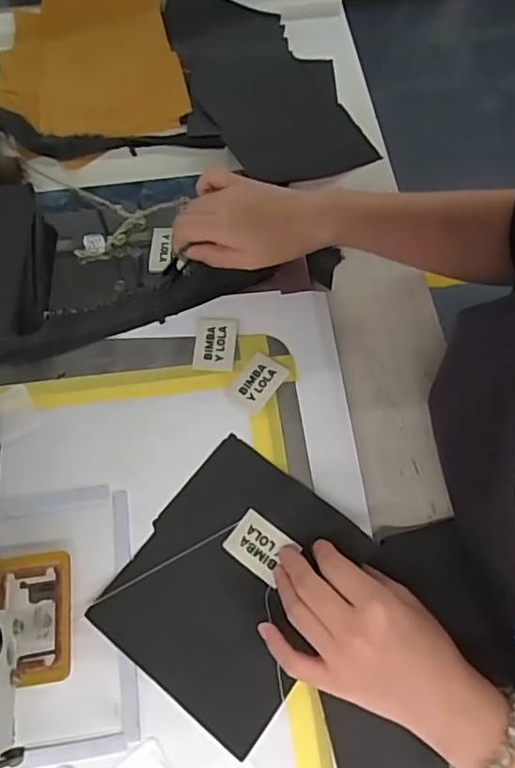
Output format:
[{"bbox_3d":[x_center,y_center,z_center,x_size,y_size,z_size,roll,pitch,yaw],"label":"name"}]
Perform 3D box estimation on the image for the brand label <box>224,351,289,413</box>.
[{"bbox_3d":[-0.001,-0.003,0.436,0.037,0.004,0.047,30,70,14],"label":"brand label"}]

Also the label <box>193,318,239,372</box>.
[{"bbox_3d":[-0.036,-0.035,0.451,0.035,0.004,0.049,3,66,2],"label":"label"}]

